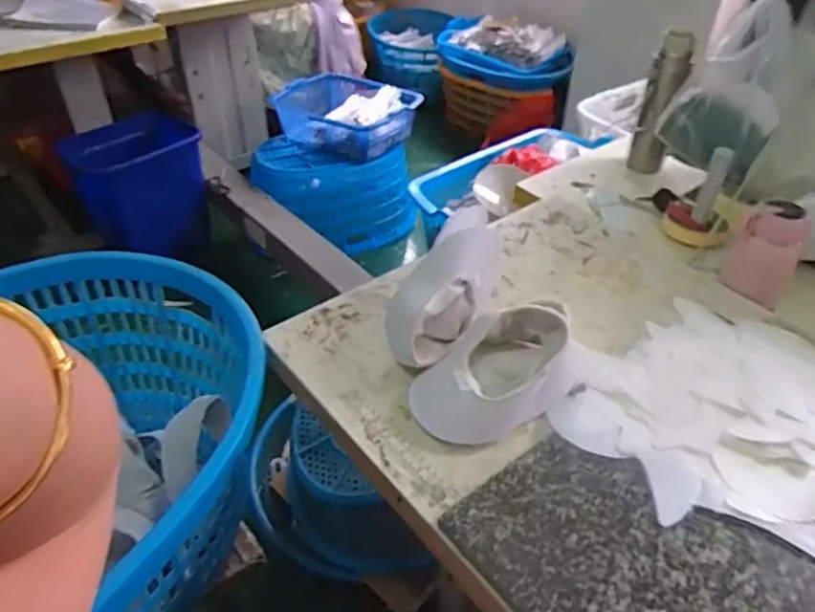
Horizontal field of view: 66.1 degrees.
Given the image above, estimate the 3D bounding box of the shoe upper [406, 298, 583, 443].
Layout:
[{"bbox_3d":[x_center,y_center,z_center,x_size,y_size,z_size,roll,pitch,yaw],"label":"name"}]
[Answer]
[{"bbox_3d":[0.105,0.057,0.674,0.120,0.077,0.203,28,47,30],"label":"shoe upper"}]

